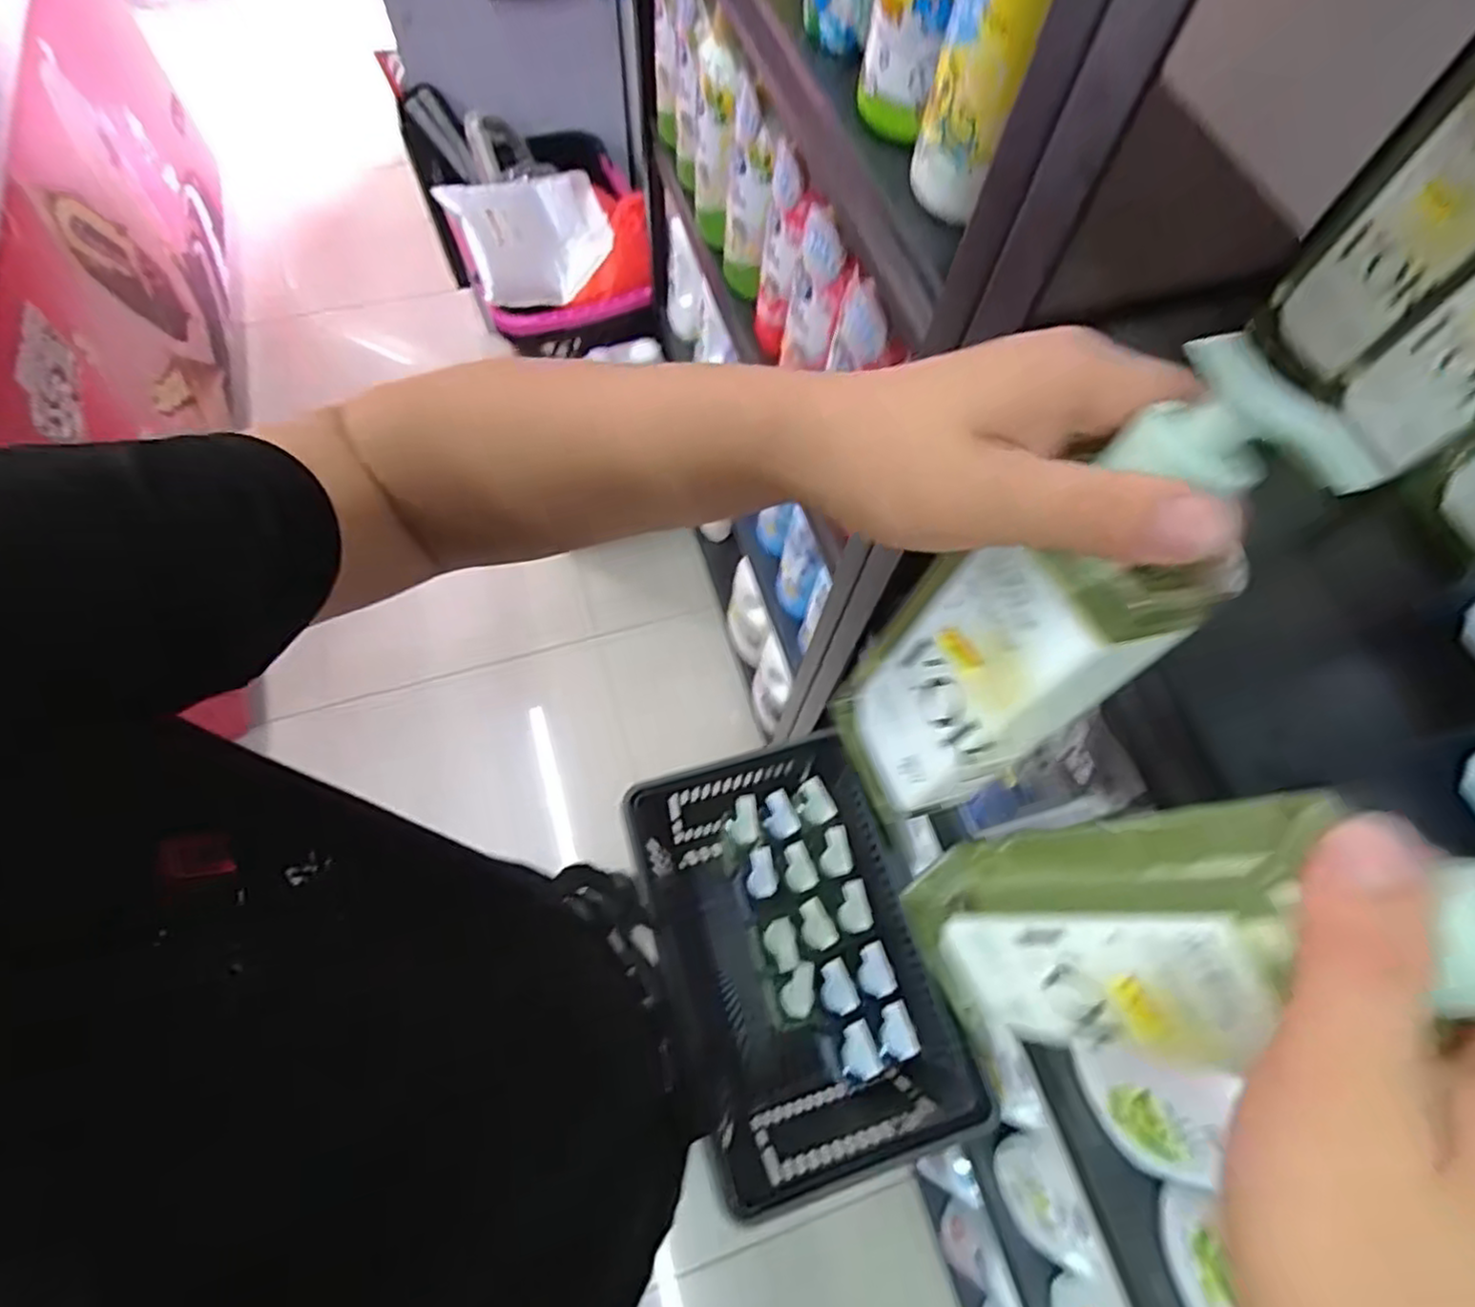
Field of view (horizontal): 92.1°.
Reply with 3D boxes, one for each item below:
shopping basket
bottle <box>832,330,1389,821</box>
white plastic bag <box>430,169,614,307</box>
[{"bbox_3d":[0.068,0.391,0.953,0.310,0.281,0.465,-16,68,-10],"label":"shopping basket"},{"bbox_3d":[0.102,-0.007,0.261,0.042,0.215,0.075,-18,67,-37],"label":"bottle"},{"bbox_3d":[-0.437,-0.885,1.518,0.319,0.190,0.173,-11,68,-8],"label":"white plastic bag"}]

